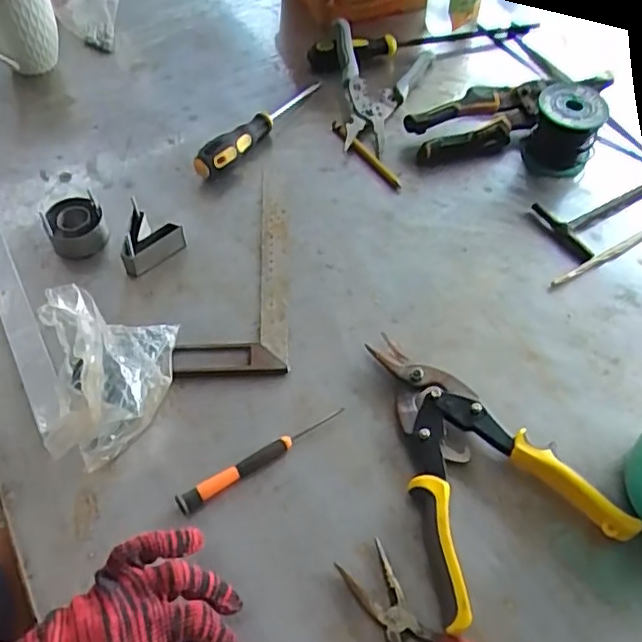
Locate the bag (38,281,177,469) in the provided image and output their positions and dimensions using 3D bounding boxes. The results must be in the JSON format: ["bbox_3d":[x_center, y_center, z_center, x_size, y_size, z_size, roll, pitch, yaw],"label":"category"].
[{"bbox_3d":[-0.172,0.041,0.482,0.097,0.079,0.129,5,56,2],"label":"bag"}]

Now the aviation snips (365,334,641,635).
[{"bbox_3d":[0.122,0.095,0.487,0.142,0.028,0.226,-14,57,-11],"label":"aviation snips"}]

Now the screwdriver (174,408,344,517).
[{"bbox_3d":[-0.045,0.103,0.483,0.141,0.013,0.013,-30,62,-20],"label":"screwdriver"}]

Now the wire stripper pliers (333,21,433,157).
[{"bbox_3d":[0.058,-0.280,0.735,0.123,0.042,0.198,11,56,6],"label":"wire stripper pliers"}]

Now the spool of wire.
[{"bbox_3d":[0.256,-0.199,0.667,0.070,0.071,0.056,25,59,15],"label":"spool of wire"}]

